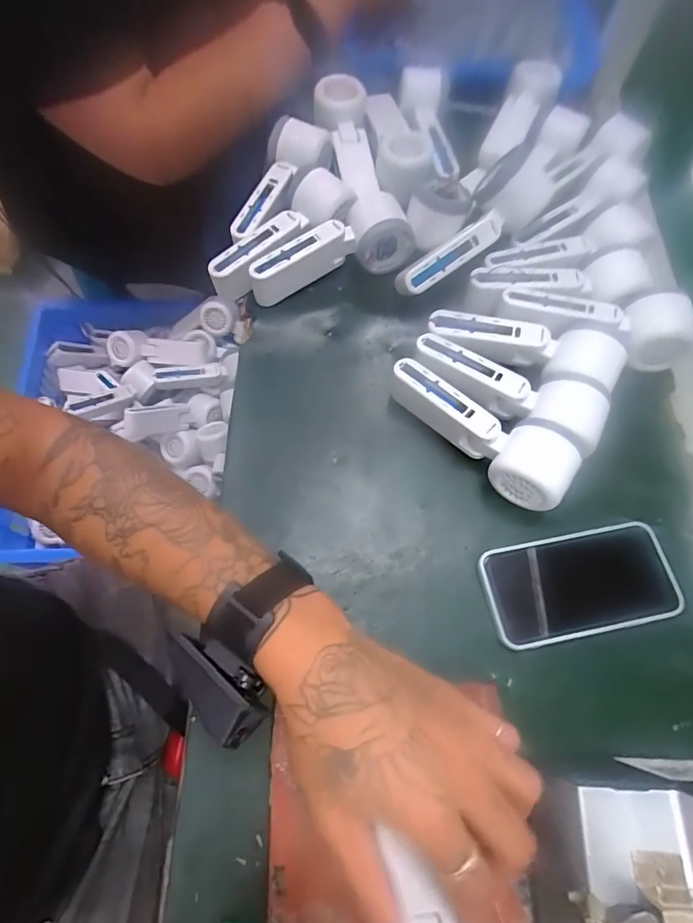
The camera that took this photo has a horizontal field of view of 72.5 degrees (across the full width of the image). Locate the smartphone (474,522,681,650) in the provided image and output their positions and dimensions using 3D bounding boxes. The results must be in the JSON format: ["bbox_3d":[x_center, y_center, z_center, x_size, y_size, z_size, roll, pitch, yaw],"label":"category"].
[{"bbox_3d":[0.180,0.094,0.365,0.146,0.014,0.074,-10,68,-6],"label":"smartphone"}]

